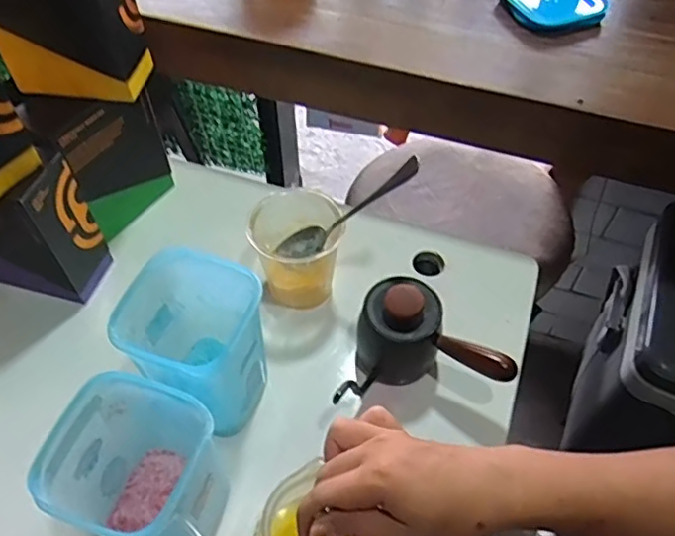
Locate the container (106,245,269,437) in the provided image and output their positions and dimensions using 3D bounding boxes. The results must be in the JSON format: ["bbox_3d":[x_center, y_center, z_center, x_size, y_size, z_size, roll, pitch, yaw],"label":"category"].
[{"bbox_3d":[-0.117,0.069,0.503,0.107,0.143,0.095,29,62,16],"label":"container"}]

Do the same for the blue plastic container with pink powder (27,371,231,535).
[{"bbox_3d":[-0.142,0.158,0.440,0.099,0.145,0.099,20,60,12],"label":"blue plastic container with pink powder"}]

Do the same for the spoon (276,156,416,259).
[{"bbox_3d":[0.004,-0.053,0.547,0.032,0.193,0.030,27,56,-22],"label":"spoon"}]

